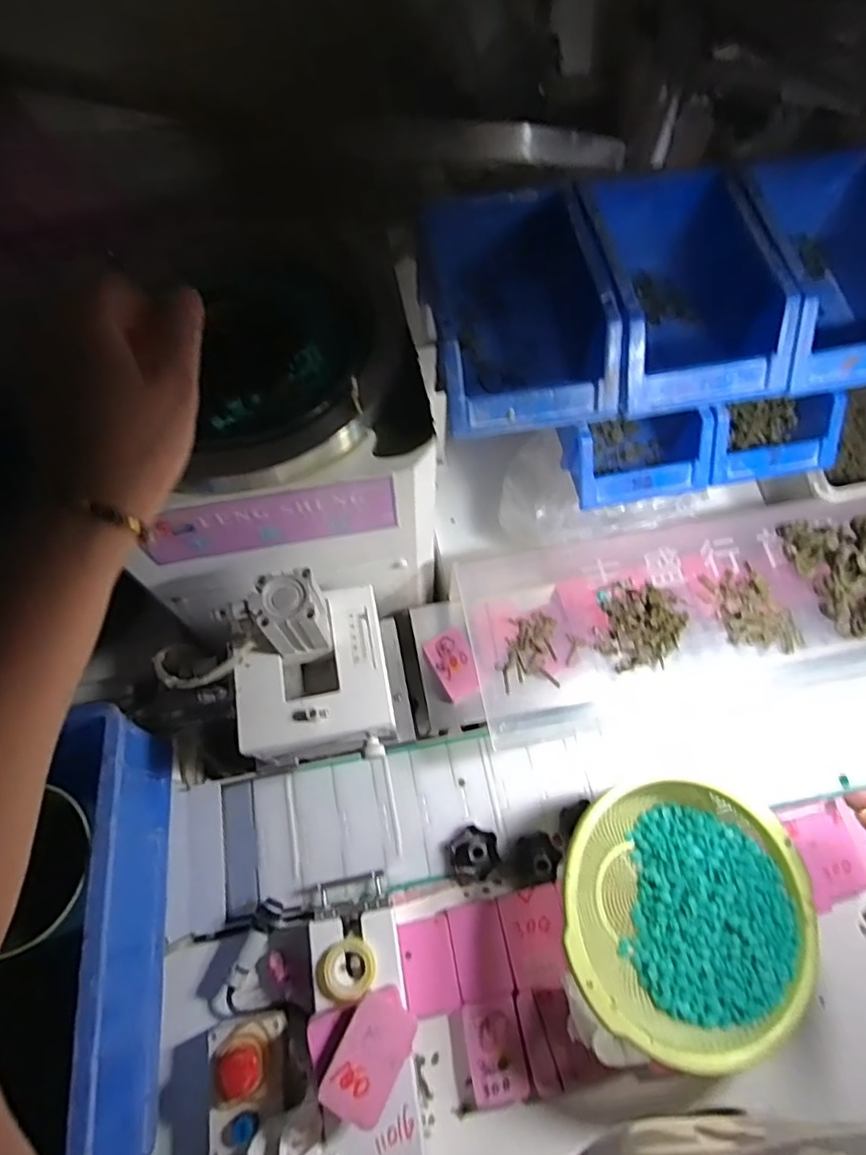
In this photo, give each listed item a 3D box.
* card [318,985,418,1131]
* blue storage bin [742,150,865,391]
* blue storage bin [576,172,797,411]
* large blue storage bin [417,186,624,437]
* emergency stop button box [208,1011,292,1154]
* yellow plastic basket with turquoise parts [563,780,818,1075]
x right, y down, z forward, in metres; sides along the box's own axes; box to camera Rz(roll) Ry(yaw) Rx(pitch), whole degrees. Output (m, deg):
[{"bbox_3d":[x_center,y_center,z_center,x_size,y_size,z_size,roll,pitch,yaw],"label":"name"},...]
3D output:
[{"bbox_3d":[-0.045,0.345,0.432,0.048,0.008,0.078,22,53,17],"label":"card"},{"bbox_3d":[0.328,-0.234,0.476,0.127,0.103,0.191,1,66,0],"label":"blue storage bin"},{"bbox_3d":[0.184,-0.220,0.464,0.127,0.082,0.197,-10,67,-5],"label":"blue storage bin"},{"bbox_3d":[0.060,-0.197,0.453,0.124,0.082,0.186,-8,66,-4],"label":"large blue storage bin"},{"bbox_3d":[-0.142,0.397,0.470,0.065,0.054,0.082,-11,67,-5],"label":"emergency stop button box"},{"bbox_3d":[0.194,0.267,0.475,0.189,0.088,0.179,0,66,0],"label":"yellow plastic basket with turquoise parts"}]

